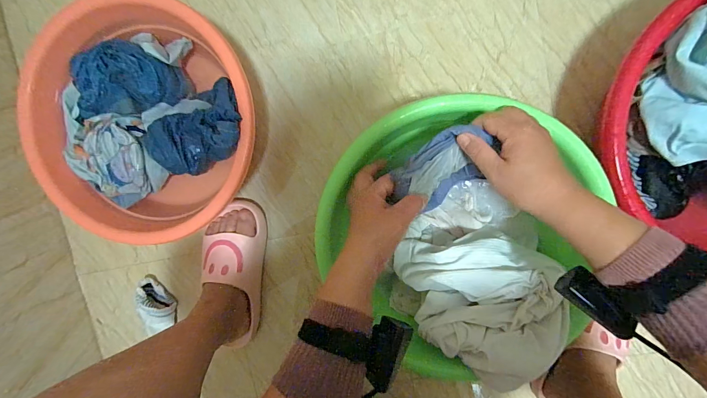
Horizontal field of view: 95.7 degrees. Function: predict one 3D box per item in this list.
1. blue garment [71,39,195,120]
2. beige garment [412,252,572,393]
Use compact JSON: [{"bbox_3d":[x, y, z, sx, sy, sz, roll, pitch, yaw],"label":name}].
[{"bbox_3d":[-0.333,-0.180,0.482,0.166,0.048,0.102,-2,97,7],"label":"blue garment"},{"bbox_3d":[0.189,0.165,0.411,0.193,0.072,0.119,-23,94,9],"label":"beige garment"}]

